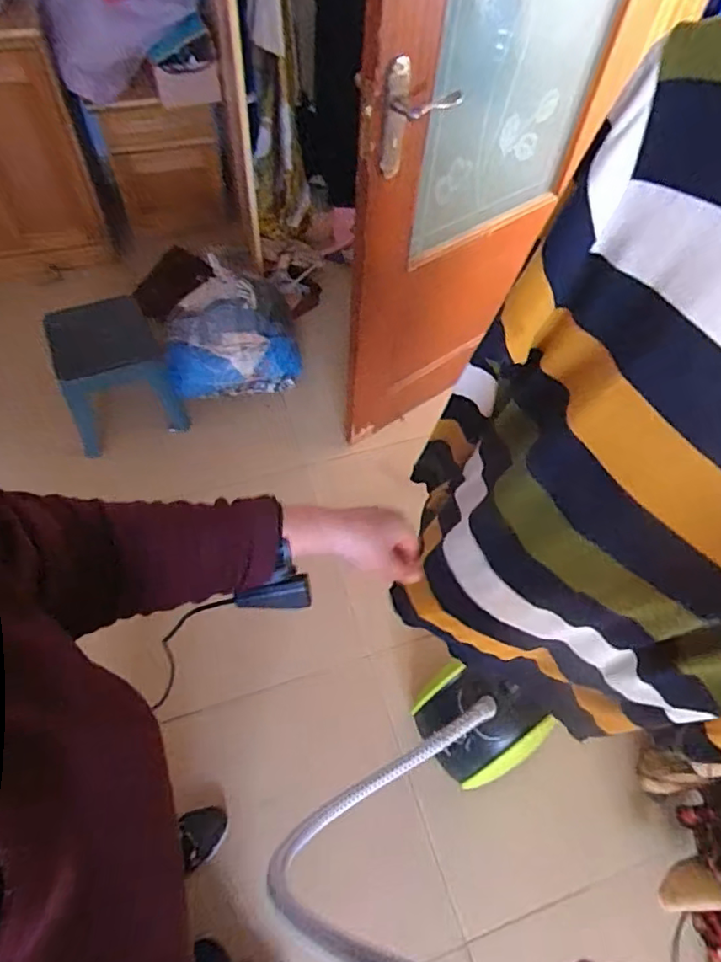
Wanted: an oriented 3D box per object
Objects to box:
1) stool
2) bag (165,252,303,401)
[{"bbox_3d":[-0.722,-0.313,1.666,0.311,0.328,0.262,-20,62,-16],"label":"stool"},{"bbox_3d":[-0.402,-0.468,1.773,0.396,0.273,0.342,-10,59,-11],"label":"bag"}]

